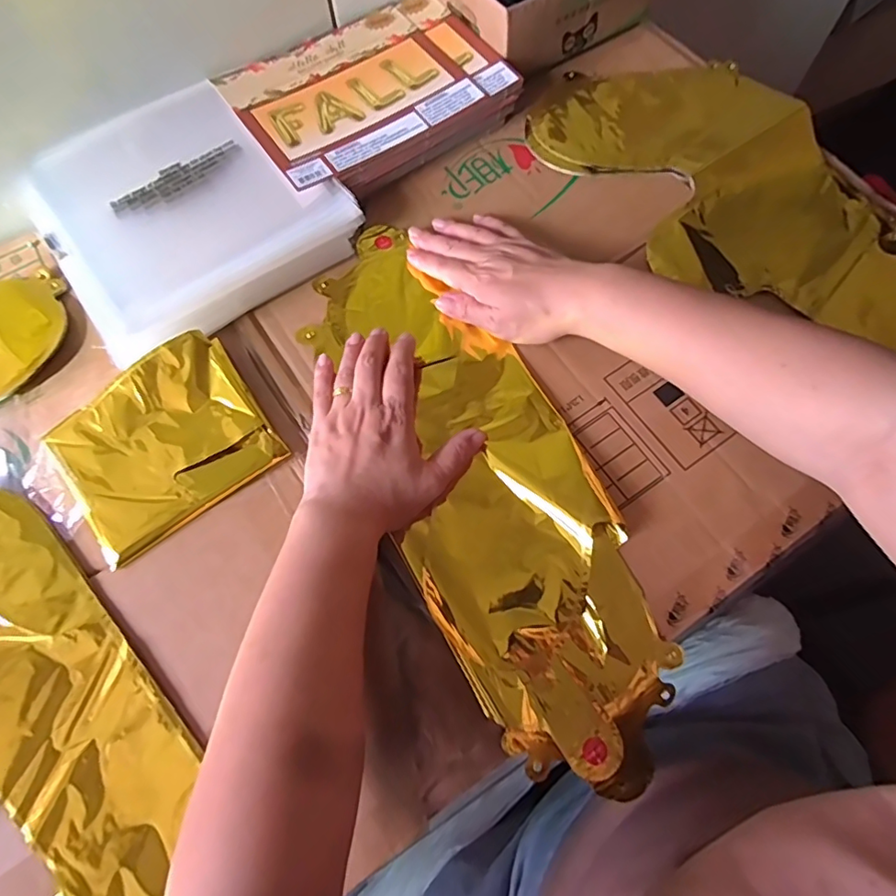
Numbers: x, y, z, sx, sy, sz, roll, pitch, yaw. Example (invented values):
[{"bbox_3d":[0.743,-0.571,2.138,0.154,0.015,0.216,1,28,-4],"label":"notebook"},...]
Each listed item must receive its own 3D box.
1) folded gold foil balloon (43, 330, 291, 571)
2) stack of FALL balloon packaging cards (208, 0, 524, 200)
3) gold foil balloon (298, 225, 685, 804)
[{"bbox_3d":[-0.207,-0.007,0.395,0.140,0.022,0.122,-34,72,-11],"label":"folded gold foil balloon"},{"bbox_3d":[-0.071,-0.319,0.498,0.223,0.031,0.169,-34,72,-11],"label":"stack of FALL balloon packaging cards"},{"bbox_3d":[0.023,0.021,0.408,0.141,0.041,0.433,-22,70,-7],"label":"gold foil balloon"}]

